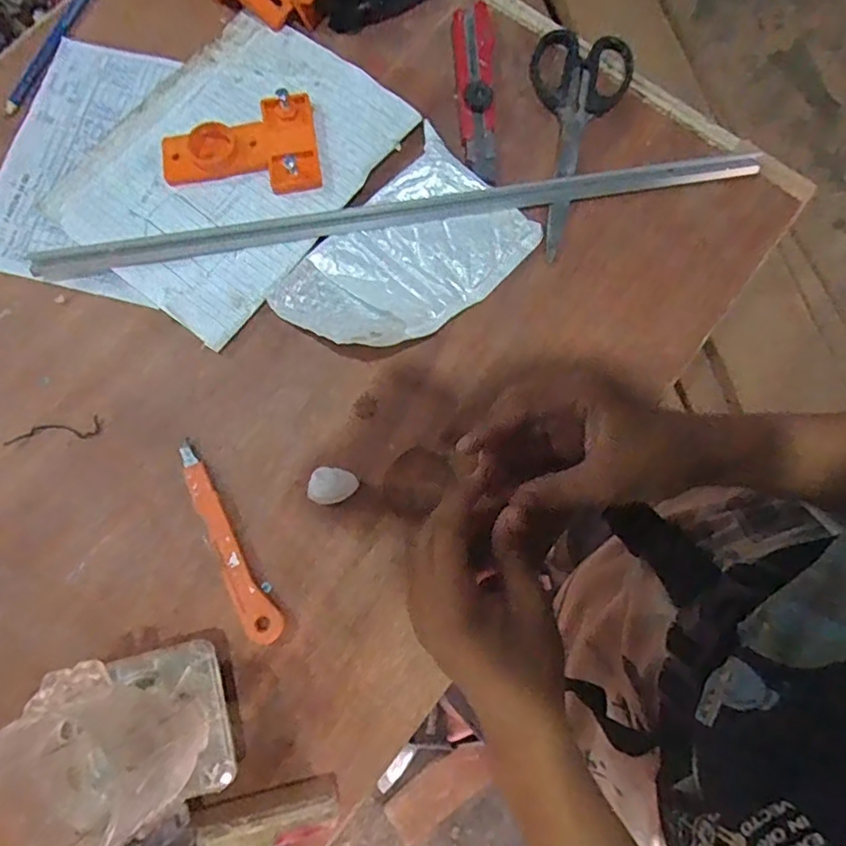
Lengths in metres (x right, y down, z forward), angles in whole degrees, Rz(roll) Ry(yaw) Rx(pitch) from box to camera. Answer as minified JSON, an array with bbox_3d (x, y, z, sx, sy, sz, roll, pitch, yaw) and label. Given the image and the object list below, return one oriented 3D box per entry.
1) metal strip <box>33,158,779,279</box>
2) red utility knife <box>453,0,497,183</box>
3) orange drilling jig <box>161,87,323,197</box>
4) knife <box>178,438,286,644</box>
[{"bbox_3d":[-0.013,-0.159,0.447,0.535,0.011,0.021,-9,80,-2],"label":"metal strip"},{"bbox_3d":[0.043,-0.266,0.476,0.030,0.015,0.162,-2,76,0],"label":"red utility knife"},{"bbox_3d":[-0.138,-0.208,0.451,0.115,0.017,0.078,-8,77,-2],"label":"orange drilling jig"},{"bbox_3d":[-0.133,0.079,0.397,0.024,0.007,0.141,-30,78,-7],"label":"knife"}]

